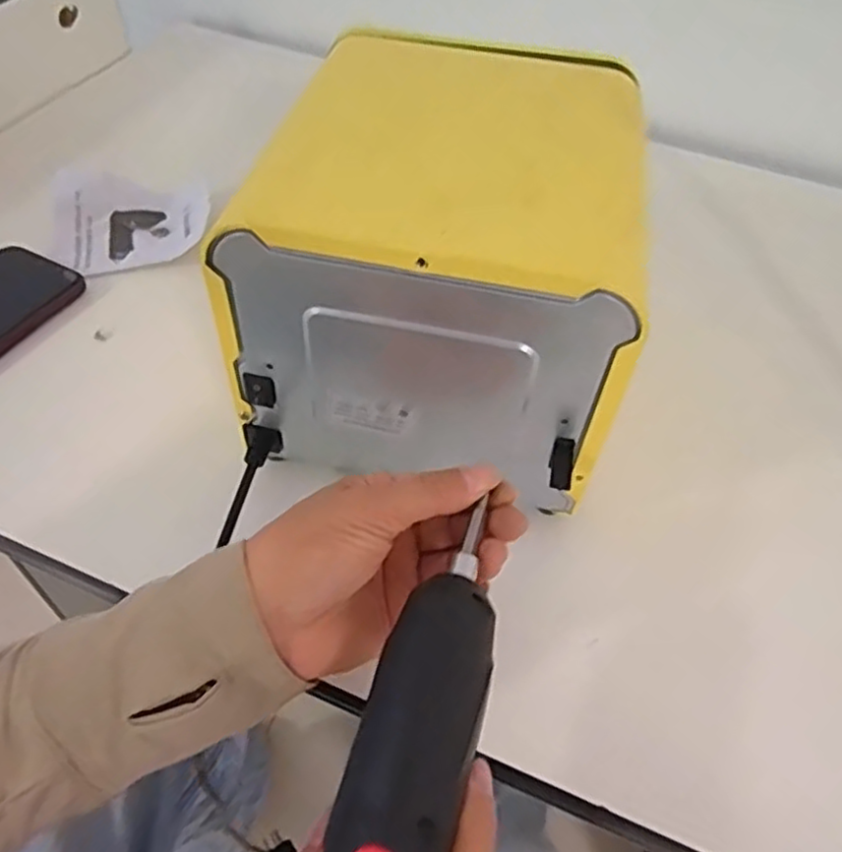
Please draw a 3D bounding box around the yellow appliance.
[{"bbox_3d":[0.018,-0.083,0.390,0.192,0.170,0.203,15,51,8],"label":"yellow appliance"}]

